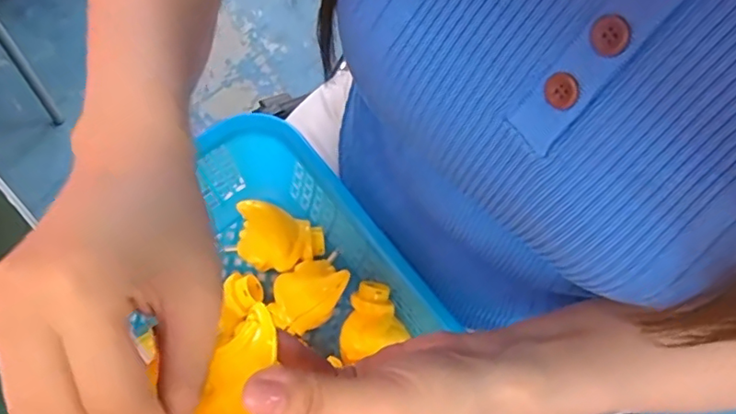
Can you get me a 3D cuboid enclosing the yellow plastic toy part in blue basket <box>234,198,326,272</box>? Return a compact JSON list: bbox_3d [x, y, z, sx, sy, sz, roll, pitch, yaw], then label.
[{"bbox_3d":[-0.066,0.024,0.438,0.061,0.034,0.043,5,71,1],"label":"yellow plastic toy part in blue basket"}]

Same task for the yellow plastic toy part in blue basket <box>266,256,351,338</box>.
[{"bbox_3d":[-0.046,0.063,0.429,0.058,0.035,0.046,-41,76,-13],"label":"yellow plastic toy part in blue basket"}]

